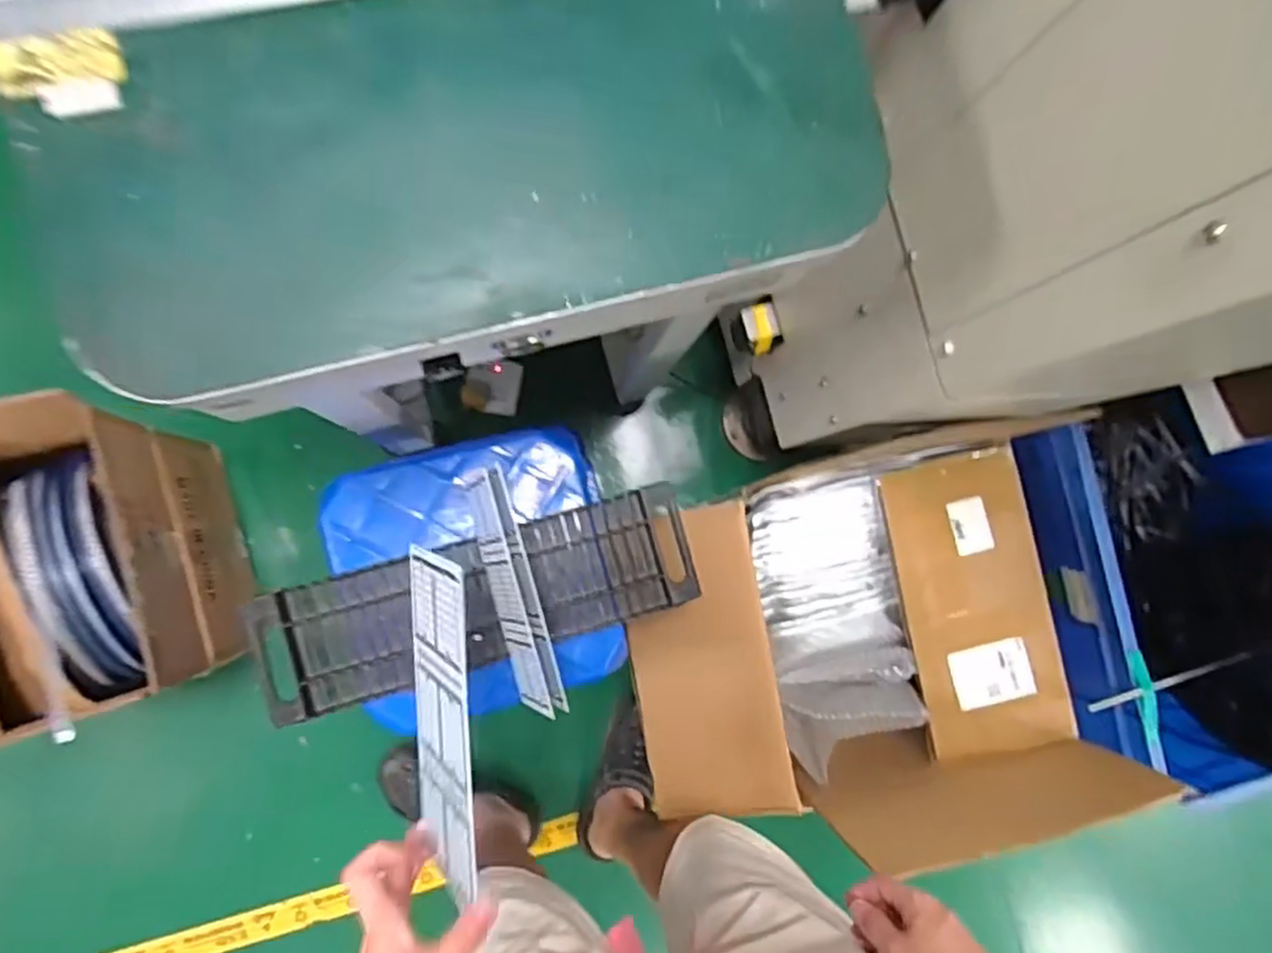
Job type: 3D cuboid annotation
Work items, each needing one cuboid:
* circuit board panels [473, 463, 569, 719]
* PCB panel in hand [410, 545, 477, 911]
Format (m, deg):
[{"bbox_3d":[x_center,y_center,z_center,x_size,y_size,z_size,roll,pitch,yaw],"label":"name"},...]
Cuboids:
[{"bbox_3d":[-0.119,0.115,0.741,0.025,0.133,0.237,-15,84,-23],"label":"circuit board panels"},{"bbox_3d":[-0.135,0.169,0.516,0.004,0.112,0.231,-4,98,-33],"label":"PCB panel in hand"}]

